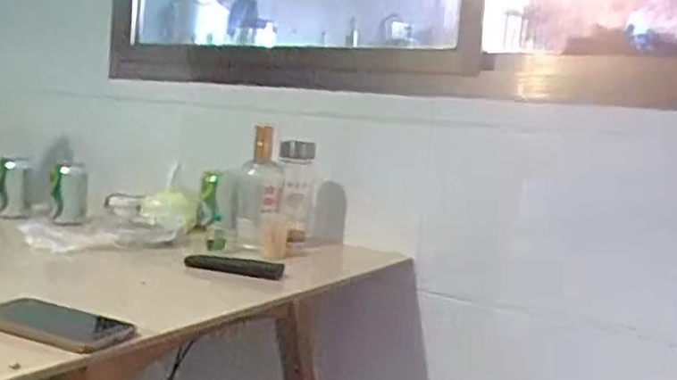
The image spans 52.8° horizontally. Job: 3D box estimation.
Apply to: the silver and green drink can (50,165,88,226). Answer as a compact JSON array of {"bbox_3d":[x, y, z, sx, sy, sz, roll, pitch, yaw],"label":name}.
[{"bbox_3d":[-0.486,0.004,1.231,0.060,0.096,0.053,2,6,-25],"label":"silver and green drink can"}]

